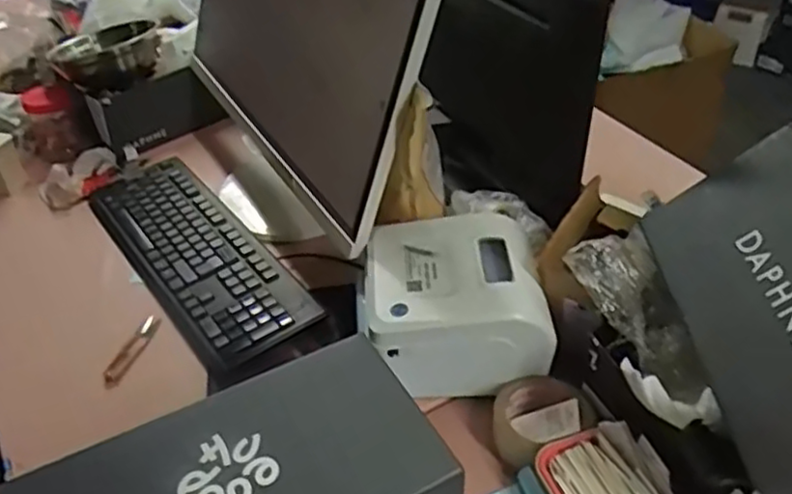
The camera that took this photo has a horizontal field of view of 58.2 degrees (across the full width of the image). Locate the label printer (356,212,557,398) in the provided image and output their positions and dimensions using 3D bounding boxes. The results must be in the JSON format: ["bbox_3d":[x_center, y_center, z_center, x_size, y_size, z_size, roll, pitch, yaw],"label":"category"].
[{"bbox_3d":[0.060,0.065,0.794,0.196,0.118,0.172,-6,40,-4],"label":"label printer"}]

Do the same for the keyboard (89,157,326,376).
[{"bbox_3d":[-0.277,0.001,0.972,0.156,0.048,0.431,-30,54,-24],"label":"keyboard"}]

